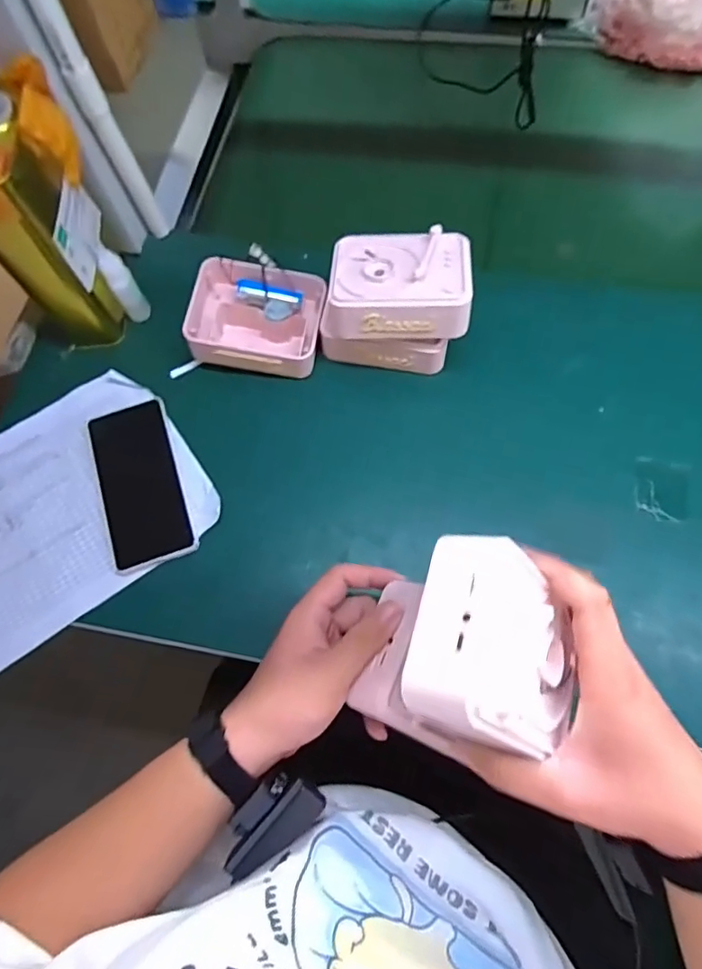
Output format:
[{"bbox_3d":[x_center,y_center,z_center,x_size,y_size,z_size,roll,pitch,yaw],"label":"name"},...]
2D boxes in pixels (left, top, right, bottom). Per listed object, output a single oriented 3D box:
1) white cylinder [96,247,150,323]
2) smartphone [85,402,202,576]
[{"bbox_3d":[-0.234,-0.202,0.562,0.025,0.079,0.027,-34,72,-9],"label":"white cylinder"},{"bbox_3d":[-0.202,-0.002,0.525,0.078,0.009,0.160,-20,70,-4],"label":"smartphone"}]

